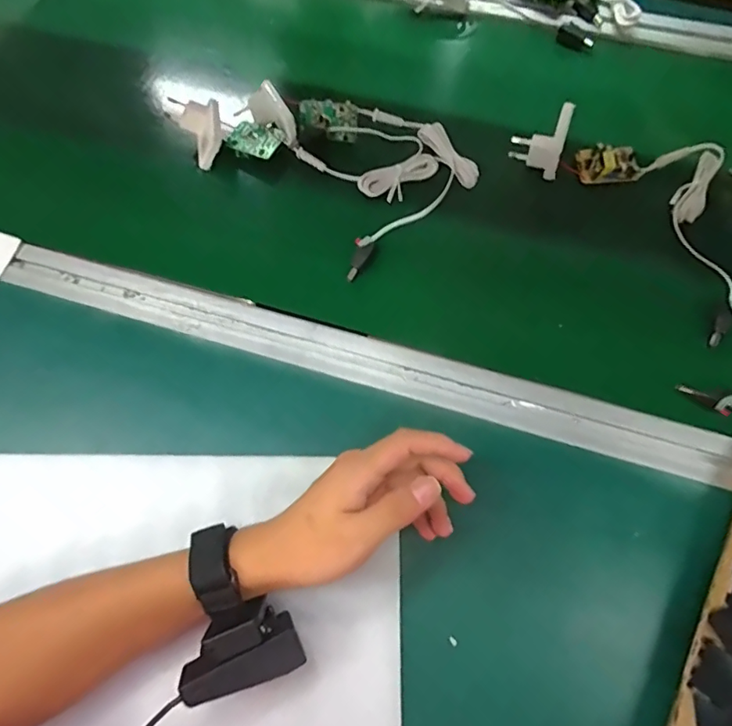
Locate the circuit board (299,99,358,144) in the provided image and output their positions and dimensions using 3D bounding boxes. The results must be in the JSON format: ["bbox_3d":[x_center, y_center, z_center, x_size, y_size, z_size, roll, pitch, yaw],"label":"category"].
[{"bbox_3d":[-0.035,-0.229,0.474,0.053,0.036,0.008,-1,29,-3],"label":"circuit board"}]

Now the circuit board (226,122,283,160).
[{"bbox_3d":[-0.105,-0.213,0.476,0.051,0.012,0.033,27,71,9],"label":"circuit board"}]

